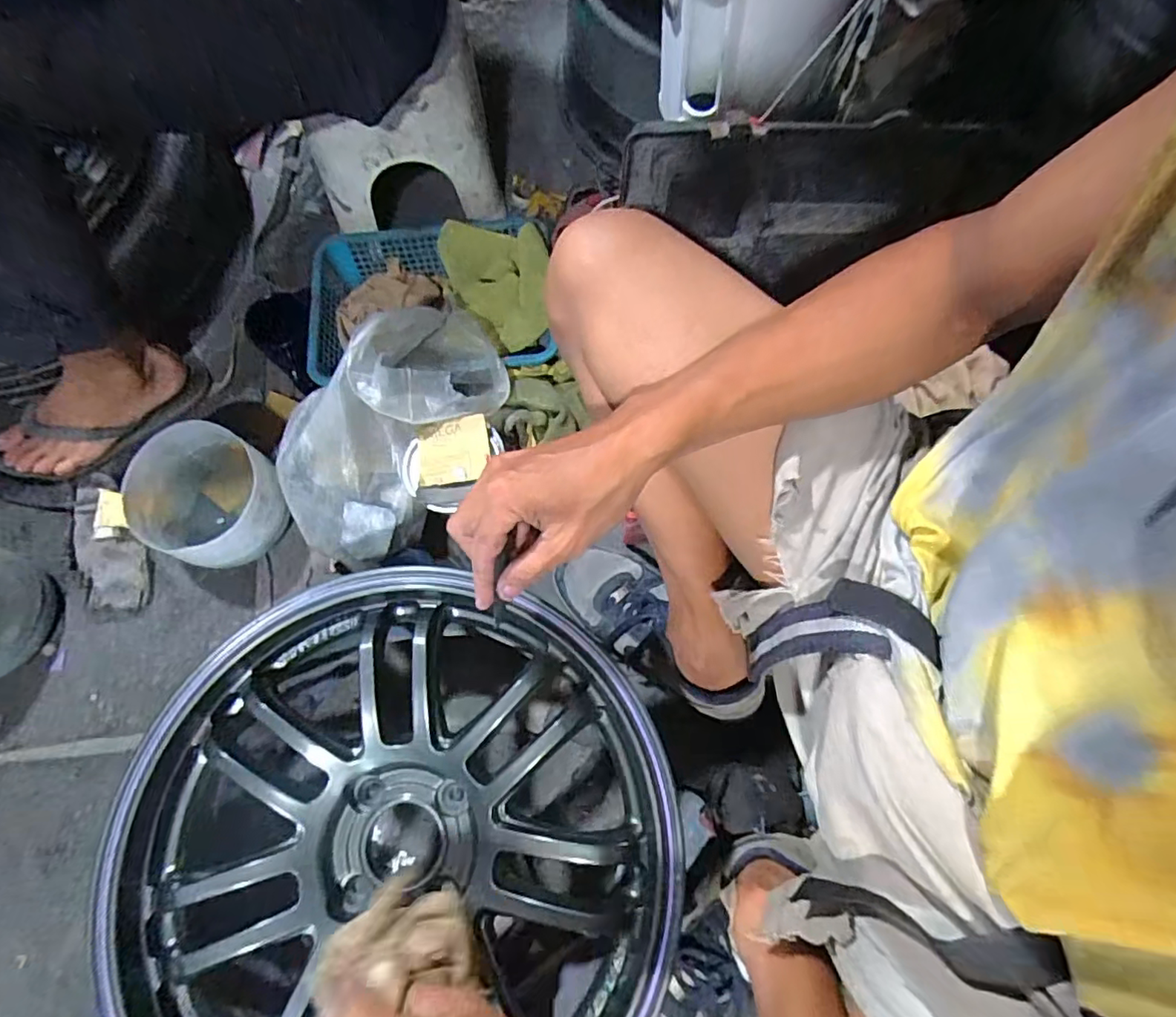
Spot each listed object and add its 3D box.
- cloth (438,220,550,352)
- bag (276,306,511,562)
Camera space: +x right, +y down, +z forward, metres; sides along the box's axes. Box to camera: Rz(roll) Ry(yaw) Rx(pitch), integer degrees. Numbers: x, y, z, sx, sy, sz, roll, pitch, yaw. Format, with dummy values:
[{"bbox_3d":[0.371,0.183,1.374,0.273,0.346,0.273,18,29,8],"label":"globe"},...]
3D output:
[{"bbox_3d":[-0.106,-0.289,0.727,0.122,0.050,0.175,-23,74,-8],"label":"cloth"},{"bbox_3d":[-0.220,-0.098,0.631,0.156,0.133,0.294,35,91,12],"label":"bag"}]

